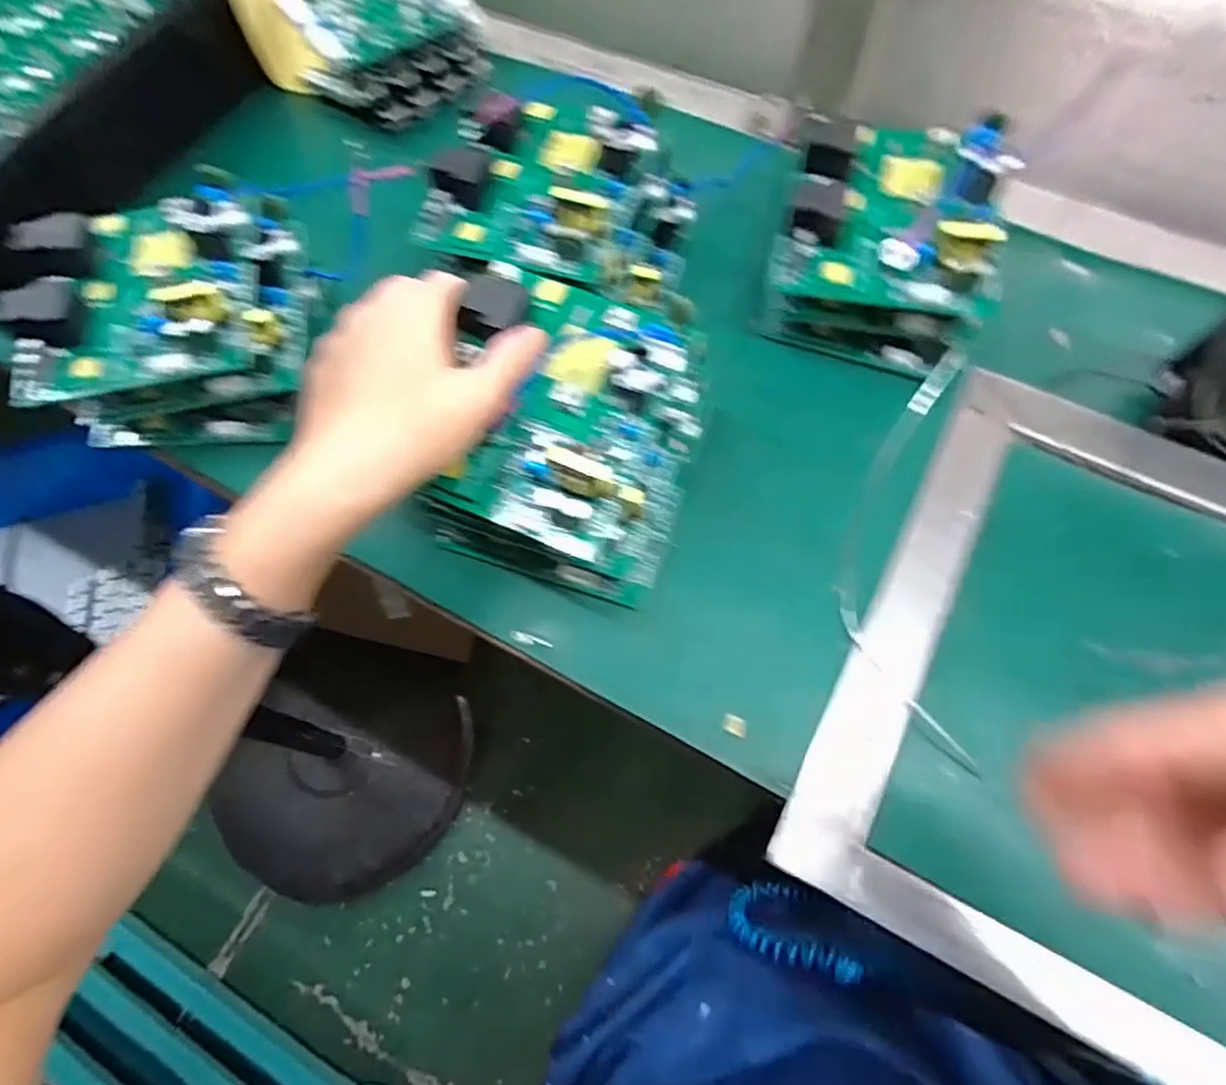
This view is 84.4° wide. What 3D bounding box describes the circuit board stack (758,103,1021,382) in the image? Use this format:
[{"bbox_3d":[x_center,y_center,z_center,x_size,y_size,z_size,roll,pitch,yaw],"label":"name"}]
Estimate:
[{"bbox_3d":[0.153,-0.174,0.385,0.119,0.074,0.125,13,68,8],"label":"circuit board stack"}]

